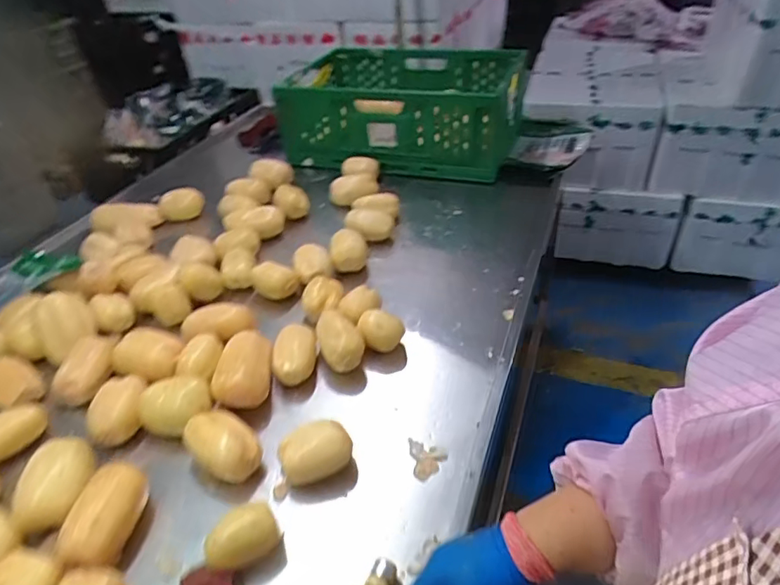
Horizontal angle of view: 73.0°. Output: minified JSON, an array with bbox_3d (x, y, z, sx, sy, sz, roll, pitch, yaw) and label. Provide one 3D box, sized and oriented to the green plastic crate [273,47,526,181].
[{"bbox_3d":[0.033,-0.505,1.403,0.584,0.203,0.402,6,39,15],"label":"green plastic crate"}]

